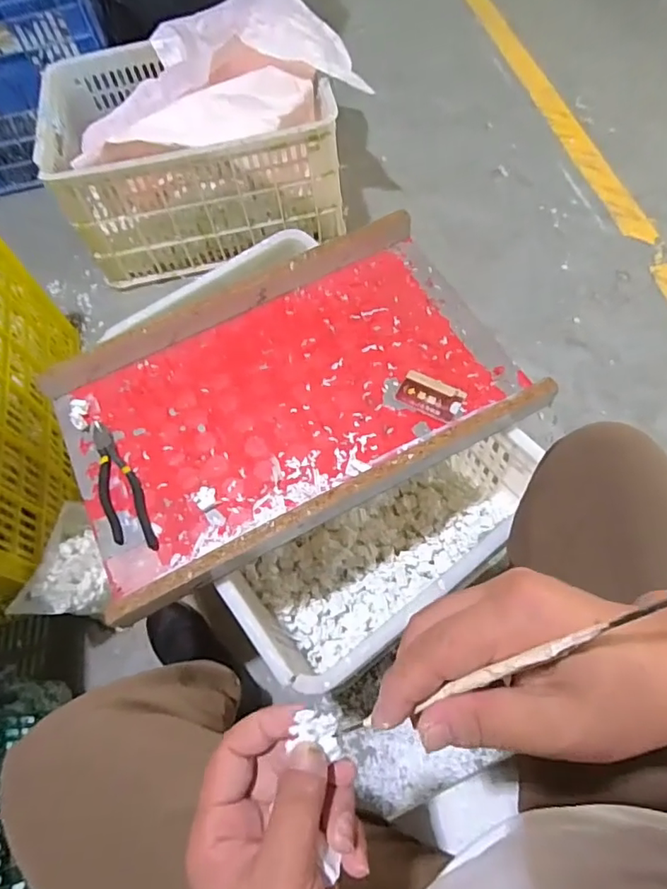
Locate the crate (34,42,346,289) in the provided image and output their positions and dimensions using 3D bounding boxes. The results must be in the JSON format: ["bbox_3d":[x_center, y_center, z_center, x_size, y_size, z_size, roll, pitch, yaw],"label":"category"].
[{"bbox_3d":[-0.300,-0.663,1.223,0.587,0.290,0.418,-10,65,1],"label":"crate"}]

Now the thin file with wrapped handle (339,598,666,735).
[{"bbox_3d":[0.066,0.086,0.204,0.168,0.006,0.005,-38,64,28],"label":"thin file with wrapped handle"}]

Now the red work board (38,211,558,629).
[{"bbox_3d":[-0.081,-0.096,0.732,0.588,0.064,0.435,-27,66,-6],"label":"red work board"}]

